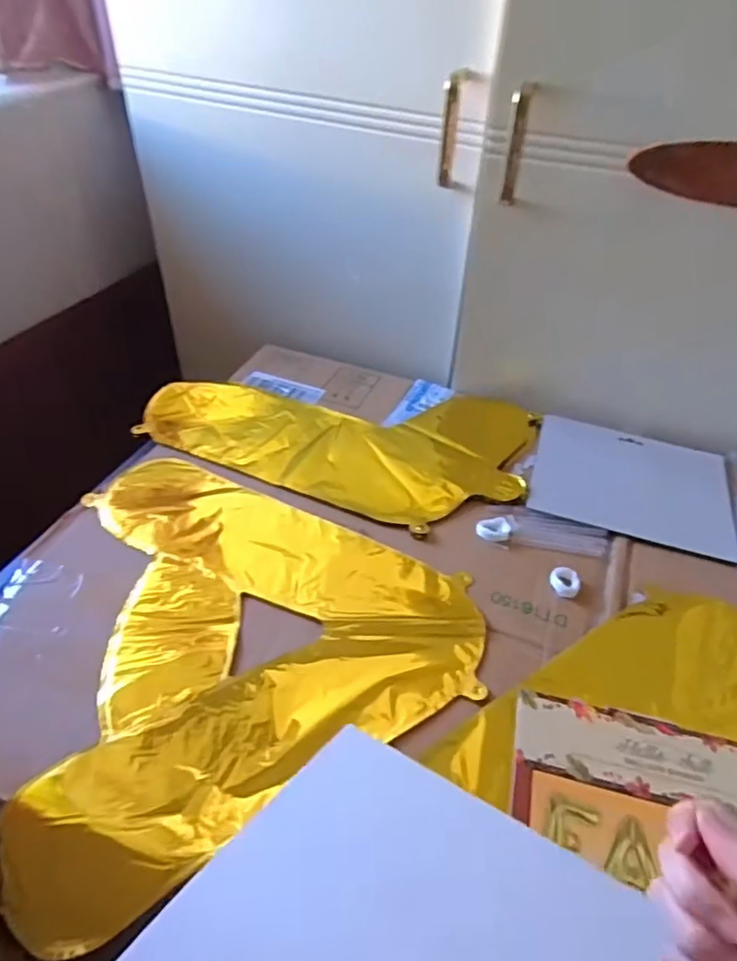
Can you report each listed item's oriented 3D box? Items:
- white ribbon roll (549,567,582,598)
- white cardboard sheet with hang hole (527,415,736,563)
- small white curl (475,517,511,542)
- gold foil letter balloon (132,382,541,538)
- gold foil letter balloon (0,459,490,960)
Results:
[{"bbox_3d":[0.169,0.088,0.524,0.026,0.011,0.025,2,43,-2],"label":"white ribbon roll"},{"bbox_3d":[0.269,-0.001,0.627,0.191,0.010,0.166,14,44,11],"label":"white cardboard sheet with hang hole"},{"bbox_3d":[0.118,0.045,0.578,0.032,0.008,0.026,0,43,-3],"label":"small white curl"},{"bbox_3d":[-0.027,-0.066,0.682,0.399,0.017,0.244,18,45,15],"label":"gold foil letter balloon"},{"bbox_3d":[-0.080,0.113,0.494,0.330,0.036,0.386,-5,46,-6],"label":"gold foil letter balloon"}]

